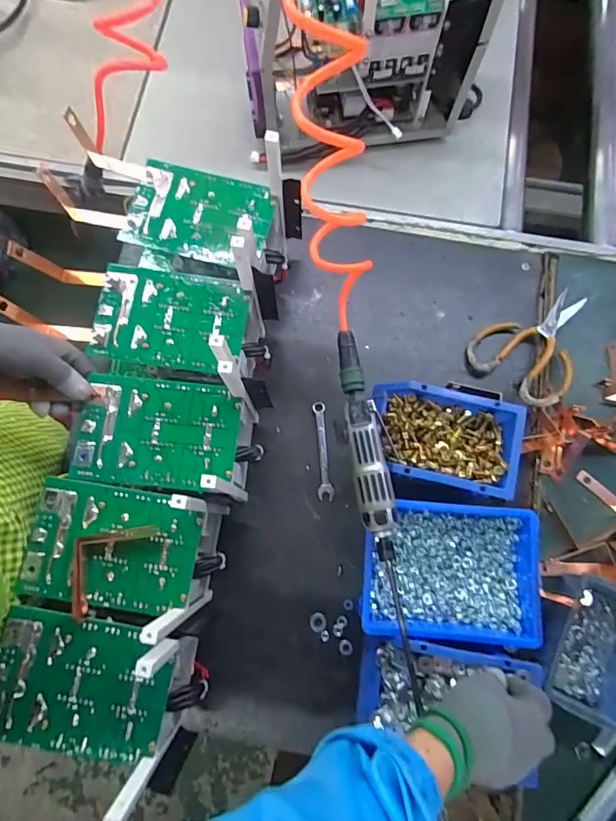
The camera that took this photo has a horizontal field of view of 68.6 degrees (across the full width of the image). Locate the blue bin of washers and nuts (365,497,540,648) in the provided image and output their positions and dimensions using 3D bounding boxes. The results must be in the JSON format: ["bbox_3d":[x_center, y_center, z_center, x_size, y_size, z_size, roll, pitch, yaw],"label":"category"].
[{"bbox_3d":[0.170,0.187,0.533,0.204,0.057,0.148,4,78,1],"label":"blue bin of washers and nuts"}]

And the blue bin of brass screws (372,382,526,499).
[{"bbox_3d":[0.164,0.036,0.567,0.176,0.071,0.115,15,78,3],"label":"blue bin of brass screws"}]

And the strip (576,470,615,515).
[{"bbox_3d":[0.386,0.106,0.557,0.086,0.070,0.020,38,80,8],"label":"strip"}]

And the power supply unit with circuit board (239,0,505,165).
[{"bbox_3d":[0.080,-0.493,0.622,0.332,0.221,0.140,-15,78,-3],"label":"power supply unit with circuit board"}]

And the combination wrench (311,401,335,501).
[{"bbox_3d":[0.019,0.053,0.597,0.020,0.006,0.129,-5,78,-1],"label":"combination wrench"}]

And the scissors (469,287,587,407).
[{"bbox_3d":[0.317,-0.098,0.611,0.131,0.031,0.174,43,81,9],"label":"scissors"}]

